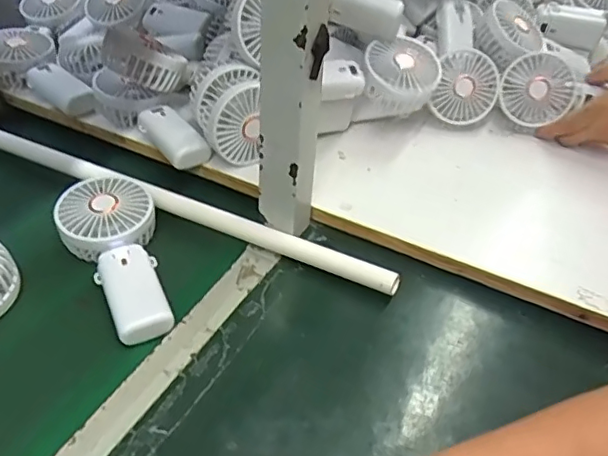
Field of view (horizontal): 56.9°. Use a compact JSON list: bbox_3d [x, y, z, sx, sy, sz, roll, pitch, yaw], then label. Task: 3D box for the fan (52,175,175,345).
[{"bbox_3d":[-0.167,0.019,0.505,0.084,0.041,0.183,-17,45,-24],"label":"fan"}]

